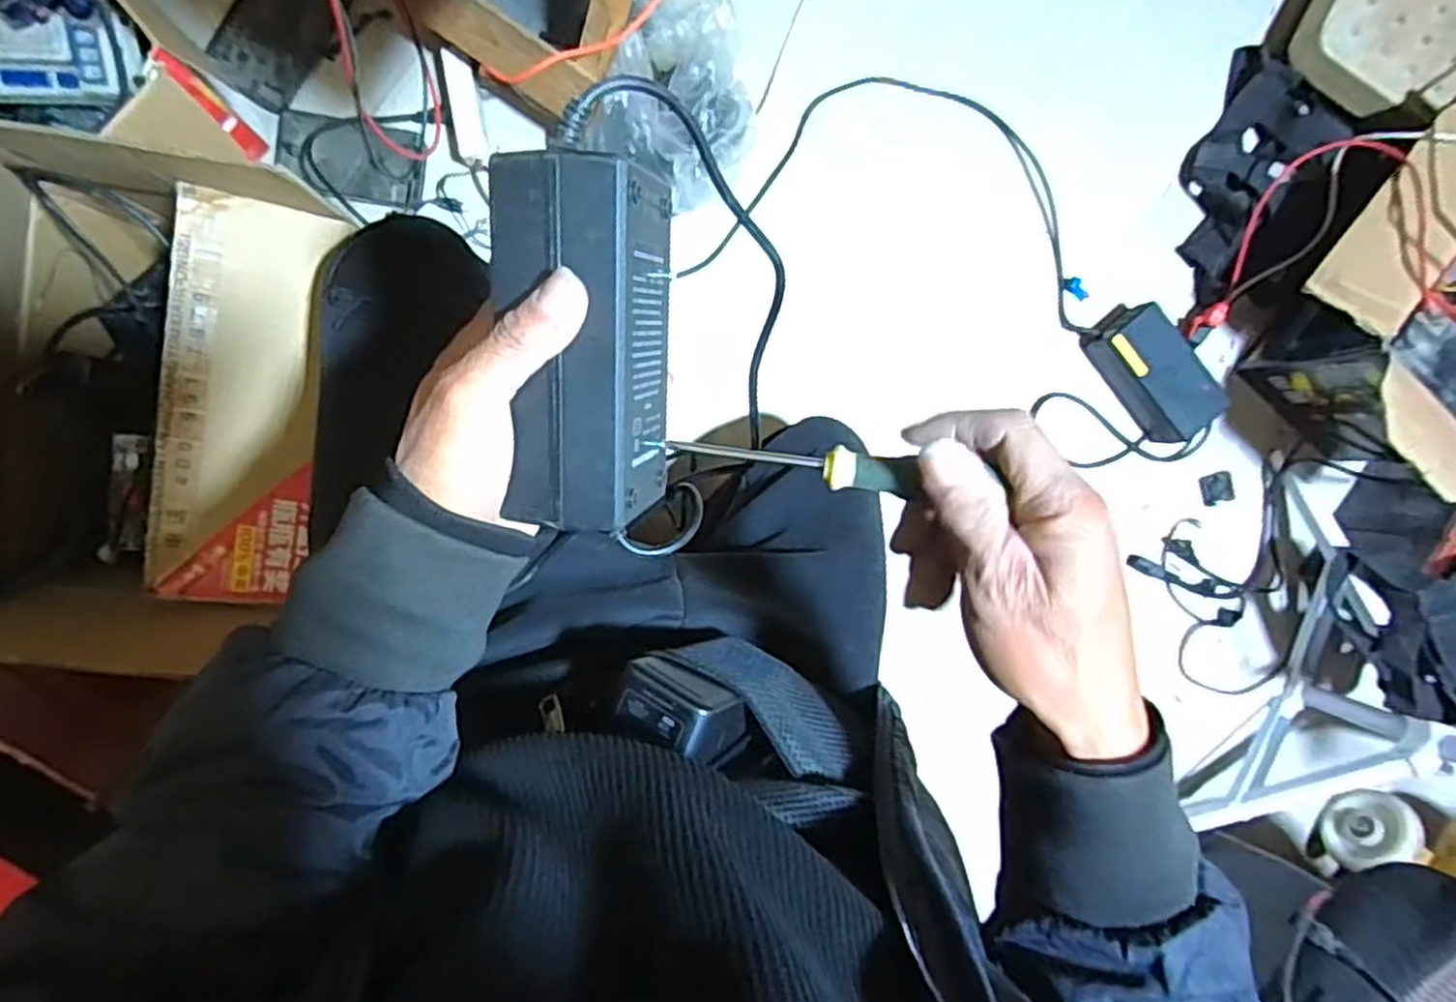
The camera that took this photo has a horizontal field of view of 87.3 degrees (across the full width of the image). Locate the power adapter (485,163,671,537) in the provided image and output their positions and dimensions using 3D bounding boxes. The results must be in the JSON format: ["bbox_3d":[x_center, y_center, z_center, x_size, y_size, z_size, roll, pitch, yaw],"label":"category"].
[{"bbox_3d":[-0.060,-0.068,0.341,0.060,0.072,0.151,5,104,11],"label":"power adapter"}]

